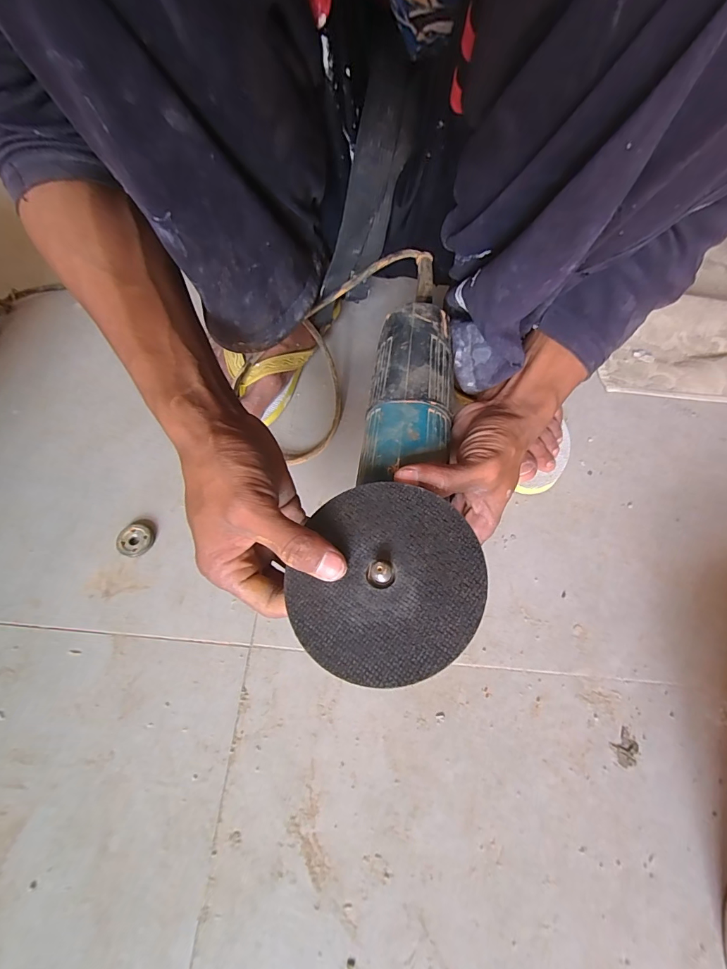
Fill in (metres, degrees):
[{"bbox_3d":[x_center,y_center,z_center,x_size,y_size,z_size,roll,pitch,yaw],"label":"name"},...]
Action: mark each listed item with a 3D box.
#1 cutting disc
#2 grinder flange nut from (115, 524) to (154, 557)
[{"bbox_3d":[0.009,0.045,0.209,0.099,0.004,0.097,-5,64,10],"label":"cutting disc"},{"bbox_3d":[-0.207,0.051,0.363,0.030,0.008,0.028,1,66,-3],"label":"grinder flange nut"}]

